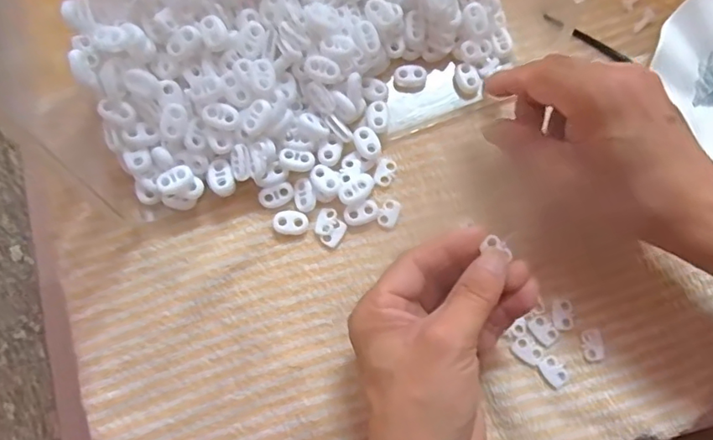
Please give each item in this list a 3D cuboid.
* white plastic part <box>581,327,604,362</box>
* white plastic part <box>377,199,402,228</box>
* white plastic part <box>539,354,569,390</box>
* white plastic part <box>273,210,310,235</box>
[{"bbox_3d":[0.145,0.076,0.327,0.011,0.004,0.019,-2,76,-2],"label":"white plastic part"},{"bbox_3d":[0.022,-0.004,0.345,0.011,0.004,0.019,22,76,4],"label":"white plastic part"},{"bbox_3d":[0.120,0.092,0.323,0.014,0.004,0.018,-28,78,-8],"label":"white plastic part"},{"bbox_3d":[-0.042,0.002,0.341,0.022,0.004,0.015,10,76,1],"label":"white plastic part"}]

